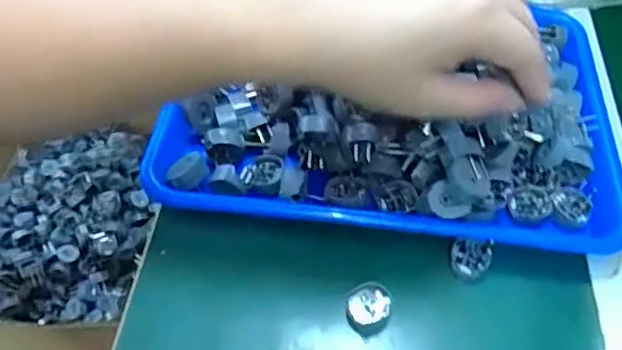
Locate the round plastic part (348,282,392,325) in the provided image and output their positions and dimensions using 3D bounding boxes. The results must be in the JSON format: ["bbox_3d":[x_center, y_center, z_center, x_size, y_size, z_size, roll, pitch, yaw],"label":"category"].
[{"bbox_3d":[0.038,0.082,0.386,0.026,0.011,0.025,2,53,-2],"label":"round plastic part"}]

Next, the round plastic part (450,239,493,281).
[{"bbox_3d":[0.104,0.055,0.389,0.025,0.011,0.026,-1,86,15],"label":"round plastic part"}]

